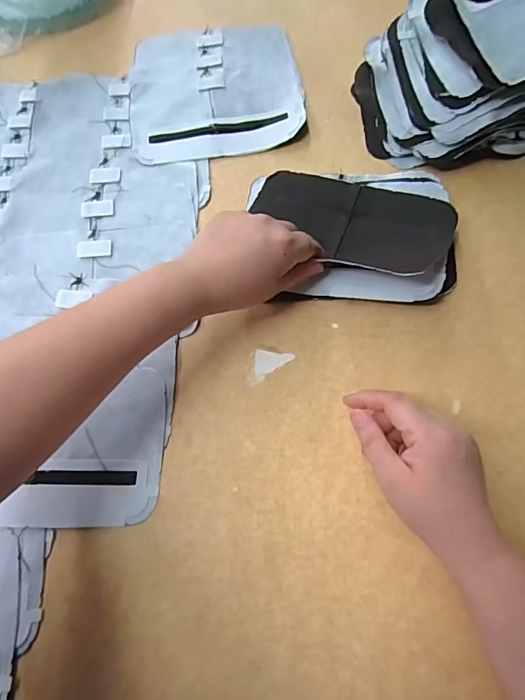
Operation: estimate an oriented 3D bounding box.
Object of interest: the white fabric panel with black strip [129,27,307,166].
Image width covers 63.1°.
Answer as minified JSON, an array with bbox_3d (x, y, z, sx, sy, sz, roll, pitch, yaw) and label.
[{"bbox_3d":[-0.057,-0.312,0.506,0.196,0.010,0.209,-8,66,-1],"label":"white fabric panel with black strip"}]

